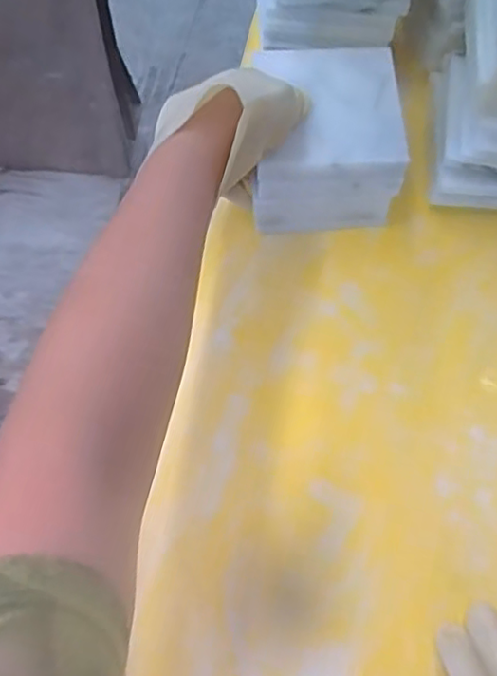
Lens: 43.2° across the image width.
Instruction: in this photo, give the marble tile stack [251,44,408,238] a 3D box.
[{"bbox_3d":[0.056,-0.142,0.461,0.099,0.082,0.101,-4,68,0],"label":"marble tile stack"}]

